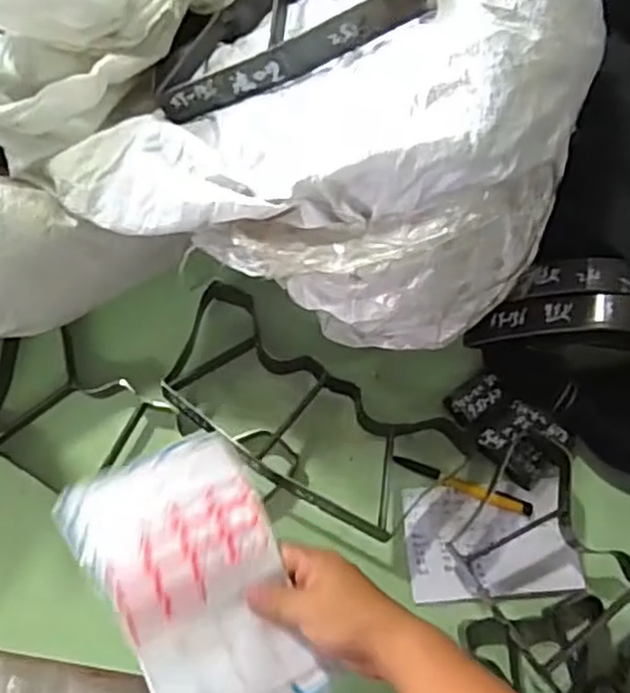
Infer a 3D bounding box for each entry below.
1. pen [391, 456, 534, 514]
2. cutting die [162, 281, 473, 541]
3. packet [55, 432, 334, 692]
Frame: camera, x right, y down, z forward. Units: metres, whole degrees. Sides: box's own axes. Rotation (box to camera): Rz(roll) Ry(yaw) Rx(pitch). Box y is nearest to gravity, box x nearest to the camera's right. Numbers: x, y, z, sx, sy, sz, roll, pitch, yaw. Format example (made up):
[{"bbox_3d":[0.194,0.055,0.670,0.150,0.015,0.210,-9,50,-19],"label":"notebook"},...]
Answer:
[{"bbox_3d":[0.141,0.133,0.693,0.135,0.013,0.015,19,72,5],"label":"pen"},{"bbox_3d":[-0.008,0.065,0.683,0.296,0.066,0.136,31,74,9],"label":"cutting die"},{"bbox_3d":[-0.082,0.177,0.537,0.130,0.046,0.221,-30,74,-10],"label":"packet"}]

